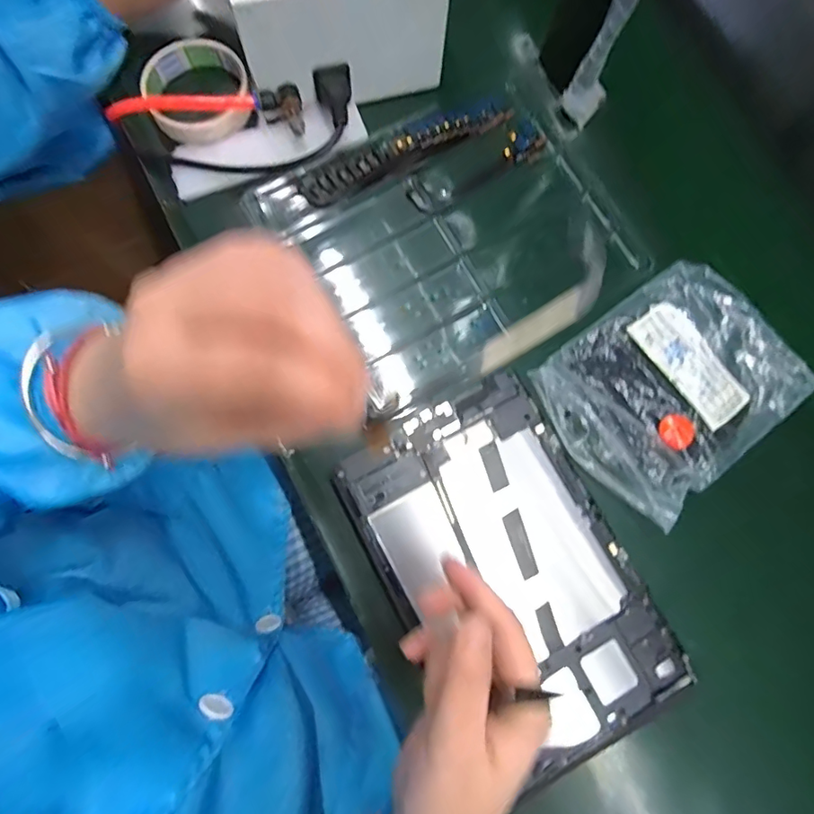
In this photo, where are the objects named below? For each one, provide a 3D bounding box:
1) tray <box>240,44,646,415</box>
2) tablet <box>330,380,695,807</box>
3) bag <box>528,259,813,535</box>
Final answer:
[{"bbox_3d":[0.043,-0.142,0.418,0.261,0.025,0.221,-27,79,-8],"label":"tray"},{"bbox_3d":[0.069,0.111,0.339,0.149,0.015,0.238,-29,80,-4],"label":"tablet"},{"bbox_3d":[0.197,-0.015,0.378,0.170,0.032,0.142,-37,81,-10],"label":"bag"}]

